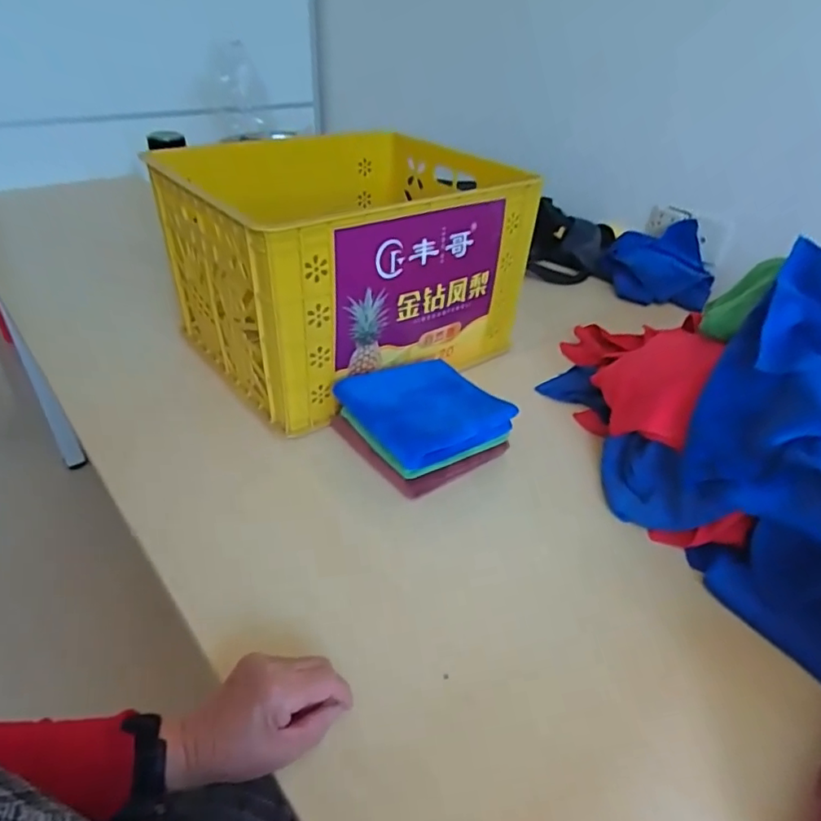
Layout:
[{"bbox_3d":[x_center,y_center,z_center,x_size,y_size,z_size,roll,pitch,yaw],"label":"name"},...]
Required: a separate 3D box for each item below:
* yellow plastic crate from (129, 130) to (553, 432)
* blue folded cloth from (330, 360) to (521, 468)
[{"bbox_3d":[-0.110,-0.266,0.909,0.489,0.265,0.499,-21,42,-29],"label":"yellow plastic crate"},{"bbox_3d":[0.016,-0.009,0.710,0.177,0.027,0.178,-17,41,-26],"label":"blue folded cloth"}]

